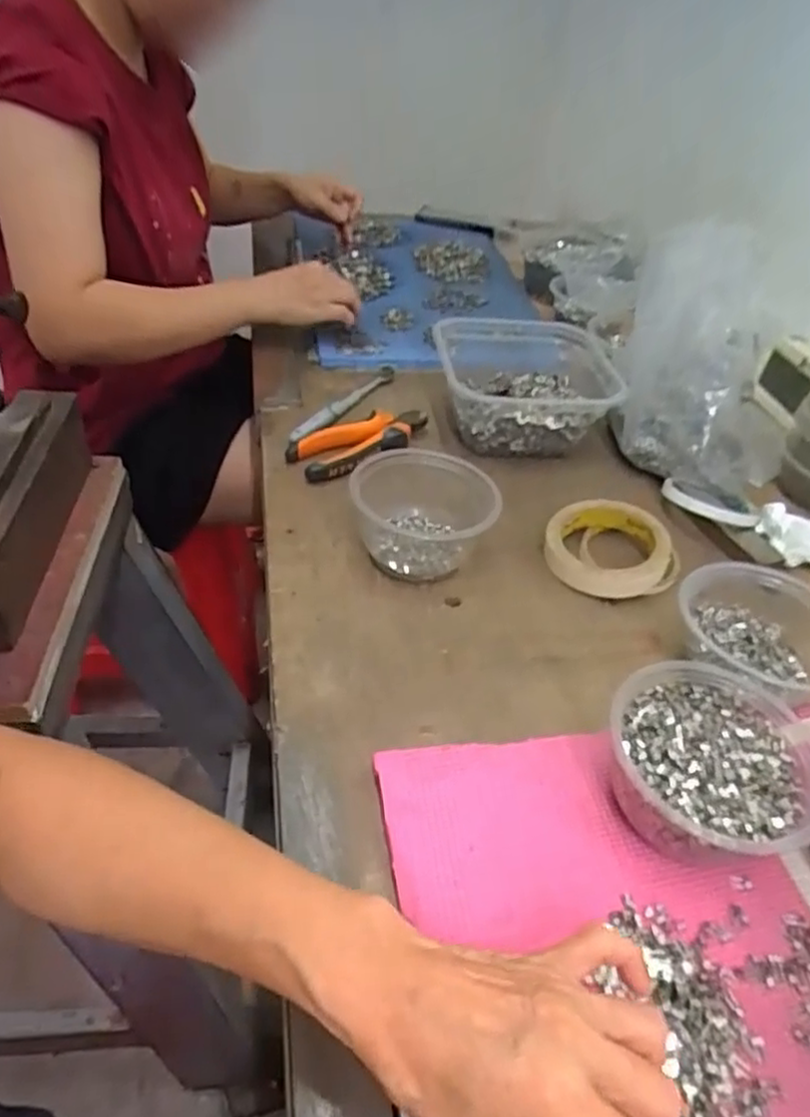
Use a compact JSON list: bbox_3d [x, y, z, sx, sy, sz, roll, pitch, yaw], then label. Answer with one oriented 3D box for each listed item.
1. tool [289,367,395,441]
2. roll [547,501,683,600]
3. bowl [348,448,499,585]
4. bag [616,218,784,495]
[{"bbox_3d":[-0.062,-0.164,0.735,0.021,0.011,0.179,25,44,19],"label":"tool"},{"bbox_3d":[0.166,-0.010,0.586,0.099,0.031,0.094,4,42,-4],"label":"roll"},{"bbox_3d":[0.015,-0.036,0.569,0.107,0.066,0.100,4,42,-4],"label":"bowl"},{"bbox_3d":[0.290,-0.187,0.661,0.166,0.203,0.132,23,44,16],"label":"bag"}]

